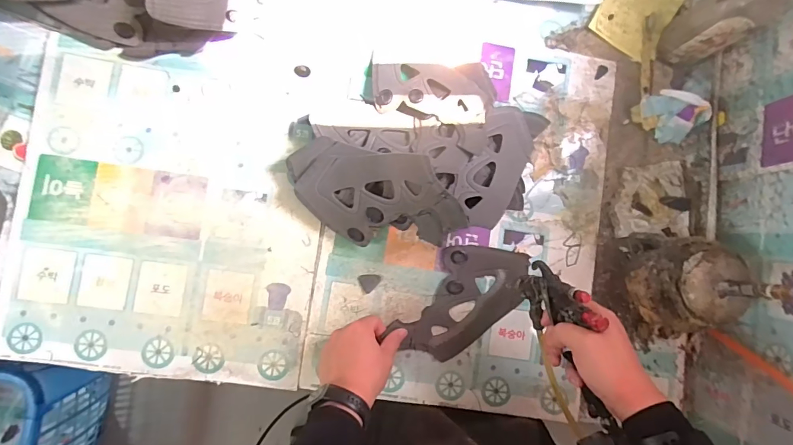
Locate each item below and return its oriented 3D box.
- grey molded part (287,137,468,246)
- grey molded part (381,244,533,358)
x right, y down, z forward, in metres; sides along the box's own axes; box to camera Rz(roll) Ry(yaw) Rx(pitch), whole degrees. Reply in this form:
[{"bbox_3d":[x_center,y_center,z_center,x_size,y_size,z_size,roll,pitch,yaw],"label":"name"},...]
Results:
[{"bbox_3d":[-0.030,-0.030,0.512,0.229,0.030,0.121,12,105,15],"label":"grey molded part"},{"bbox_3d":[0.096,0.106,0.564,0.120,0.021,0.191,37,84,-2],"label":"grey molded part"}]

